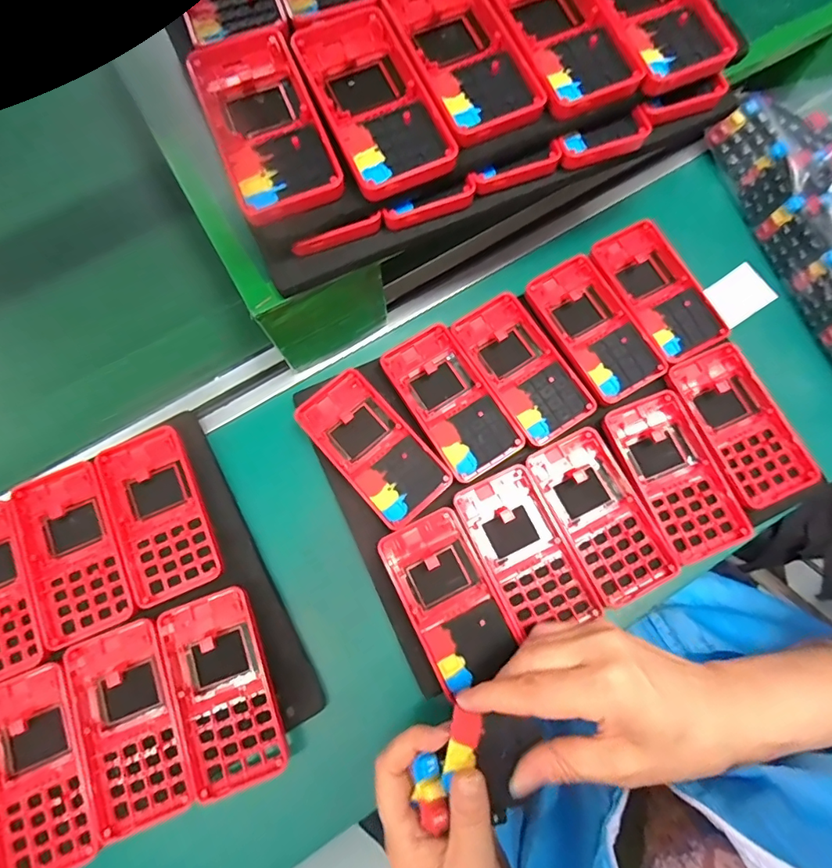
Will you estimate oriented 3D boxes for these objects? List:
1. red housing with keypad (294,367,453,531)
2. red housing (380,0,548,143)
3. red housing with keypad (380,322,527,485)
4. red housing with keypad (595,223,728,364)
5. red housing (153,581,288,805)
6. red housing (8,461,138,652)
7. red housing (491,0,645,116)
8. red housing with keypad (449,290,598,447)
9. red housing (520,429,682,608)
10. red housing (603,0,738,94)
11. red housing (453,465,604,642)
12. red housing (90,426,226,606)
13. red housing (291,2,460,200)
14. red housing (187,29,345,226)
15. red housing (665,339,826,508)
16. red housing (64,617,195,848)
[{"bbox_3d":[-0.033,0.009,0.372,0.062,0.008,0.120,-40,77,-10],"label":"red housing with keypad"},{"bbox_3d":[0.026,-0.244,0.308,0.063,0.010,0.134,-23,75,-6],"label":"red housing"},{"bbox_3d":[0.027,-0.027,0.382,0.061,0.007,0.123,-32,76,-8],"label":"red housing with keypad"},{"bbox_3d":[0.200,-0.119,0.413,0.062,0.021,0.123,-29,75,-7],"label":"red housing with keypad"},{"bbox_3d":[-0.131,0.171,0.330,0.061,0.012,0.120,-21,75,-5],"label":"red housing"},{"bbox_3d":[-0.247,0.083,0.352,0.063,0.010,0.124,-25,75,-6],"label":"red housing"},{"bbox_3d":[0.086,-0.269,0.314,0.065,0.013,0.144,-21,75,-5],"label":"red housing"},{"bbox_3d":[0.084,-0.054,0.390,0.062,0.007,0.122,-32,76,-8],"label":"red housing with keypad"},{"bbox_3d":[0.135,0.060,0.360,0.061,0.016,0.122,-27,75,-7],"label":"red housing"},{"bbox_3d":[0.149,-0.287,0.317,0.063,0.012,0.132,-21,75,-5],"label":"red housing"},{"bbox_3d":[0.077,0.084,0.352,0.063,0.010,0.114,-25,75,-6],"label":"red housing"},{"bbox_3d":[-0.189,0.057,0.359,0.064,0.011,0.122,-23,75,-6],"label":"red housing"},{"bbox_3d":[-0.027,-0.205,0.303,0.062,0.017,0.128,-24,75,-6],"label":"red housing"},{"bbox_3d":[-0.092,-0.188,0.299,0.061,0.017,0.126,-22,75,-5],"label":"red housing"},{"bbox_3d":[0.248,-0.007,0.379,0.067,0.016,0.123,-25,75,-6],"label":"red housing"},{"bbox_3d":[-0.190,0.191,0.323,0.062,0.012,0.121,-22,75,-6],"label":"red housing"}]

